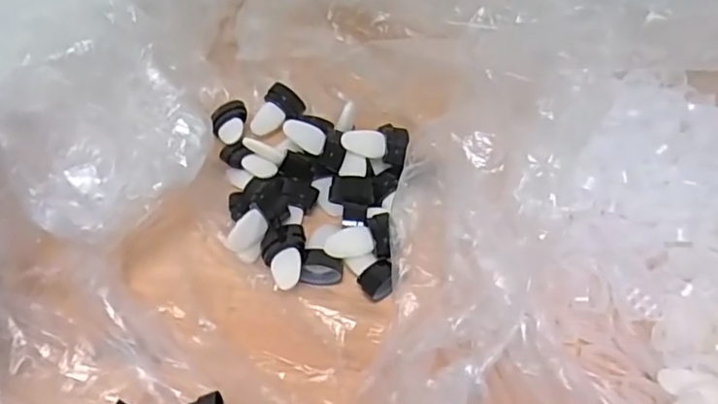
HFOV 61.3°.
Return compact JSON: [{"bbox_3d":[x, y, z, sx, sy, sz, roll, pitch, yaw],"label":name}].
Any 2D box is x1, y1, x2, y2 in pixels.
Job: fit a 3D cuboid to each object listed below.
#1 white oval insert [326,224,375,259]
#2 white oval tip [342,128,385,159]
[{"bbox_3d":[-0.007,0.028,0.416,0.033,0.007,0.022,-11,52,-14],"label":"white oval insert"},{"bbox_3d":[0.004,-0.044,0.456,0.033,0.005,0.020,11,85,-1],"label":"white oval tip"}]

